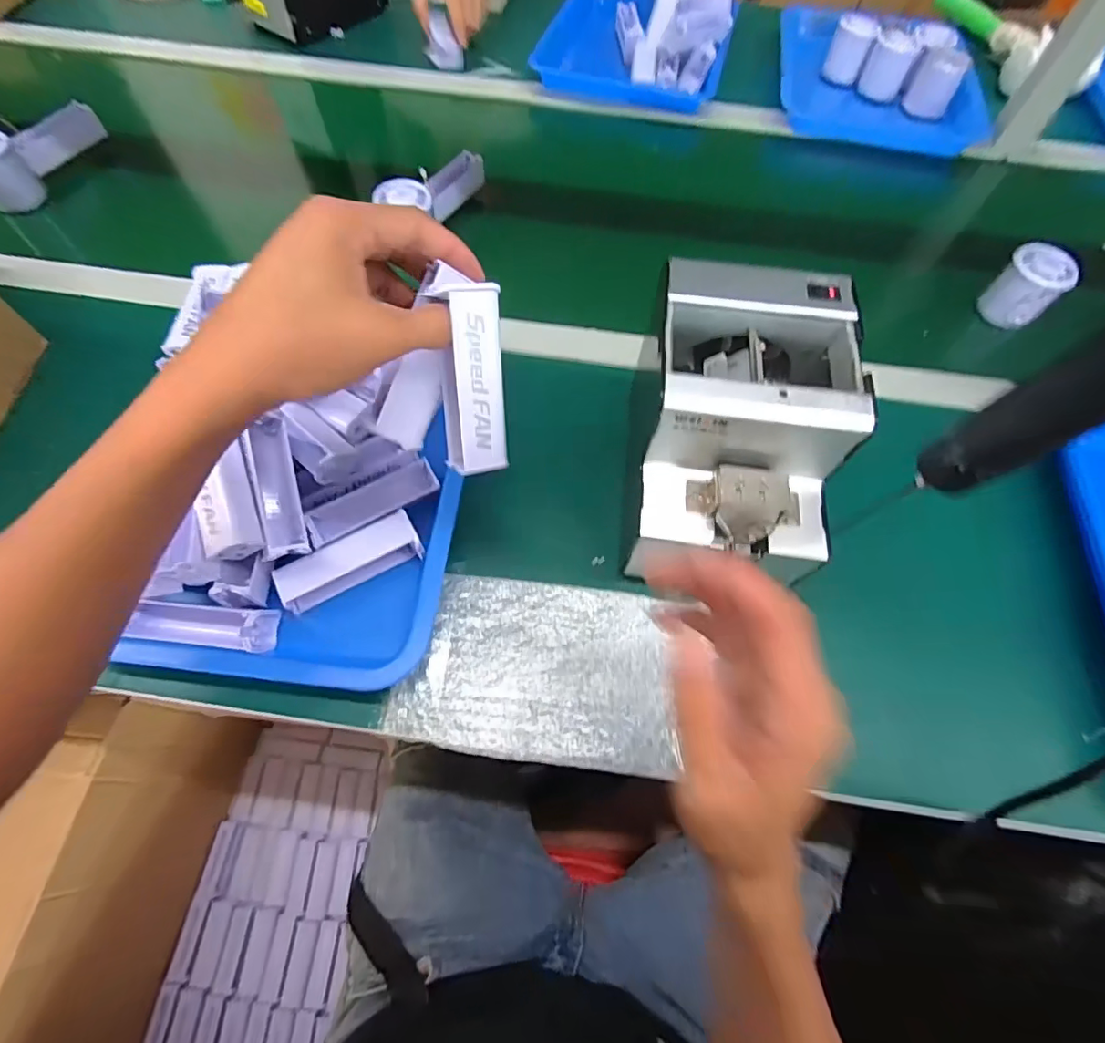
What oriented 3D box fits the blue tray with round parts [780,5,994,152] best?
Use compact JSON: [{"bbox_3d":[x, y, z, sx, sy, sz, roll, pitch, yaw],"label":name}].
[{"bbox_3d":[0.476,-0.657,0.770,0.324,0.104,0.168,27,65,11],"label":"blue tray with round parts"}]

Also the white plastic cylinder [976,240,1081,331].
[{"bbox_3d":[0.477,-0.235,0.529,0.062,0.057,0.059,-32,69,-16],"label":"white plastic cylinder"}]

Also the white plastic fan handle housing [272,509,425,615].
[{"bbox_3d":[-0.147,0.029,0.383,0.098,0.025,0.035,-22,66,-12],"label":"white plastic fan handle housing"}]

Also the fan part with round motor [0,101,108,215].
[{"bbox_3d":[-0.578,-0.420,0.582,0.047,0.062,0.157,18,64,7],"label":"fan part with round motor"}]

